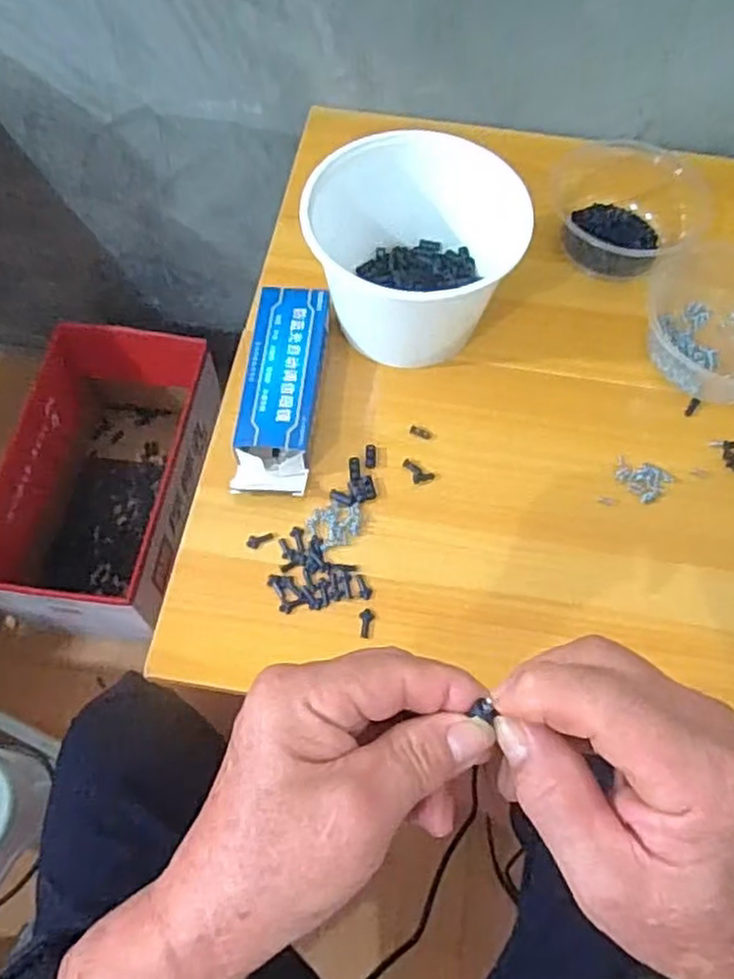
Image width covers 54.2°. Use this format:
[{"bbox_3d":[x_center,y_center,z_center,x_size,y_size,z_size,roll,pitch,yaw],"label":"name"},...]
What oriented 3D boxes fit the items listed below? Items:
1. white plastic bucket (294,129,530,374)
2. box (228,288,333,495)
[{"bbox_3d":[0.032,-0.186,0.567,0.143,0.138,0.129,35,68,14],"label":"white plastic bucket"},{"bbox_3d":[-0.067,-0.083,0.566,0.057,0.028,0.175,5,65,0],"label":"box"}]

